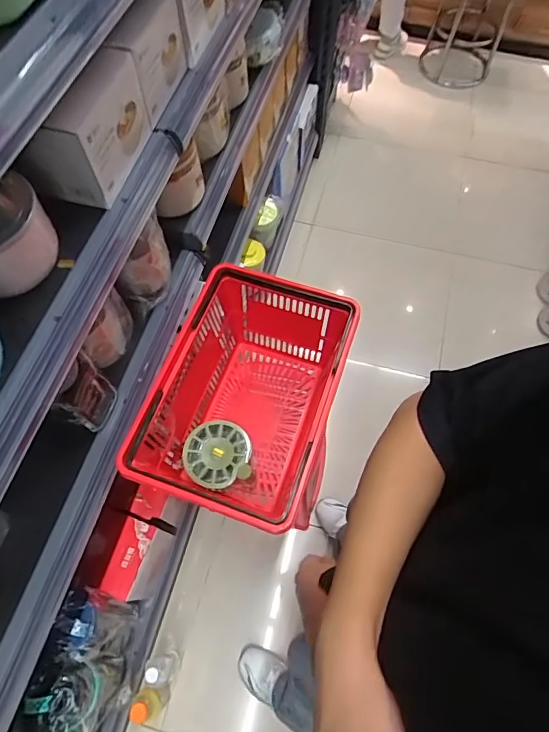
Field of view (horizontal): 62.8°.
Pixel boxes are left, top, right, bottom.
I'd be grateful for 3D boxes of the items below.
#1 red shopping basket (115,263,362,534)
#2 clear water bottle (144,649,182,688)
[{"bbox_3d":[-0.052,0.082,0.955,0.317,0.270,0.464,18,66,8],"label":"red shopping basket"},{"bbox_3d":[-0.278,0.762,1.128,0.055,0.243,0.066,-28,68,-13],"label":"clear water bottle"}]

